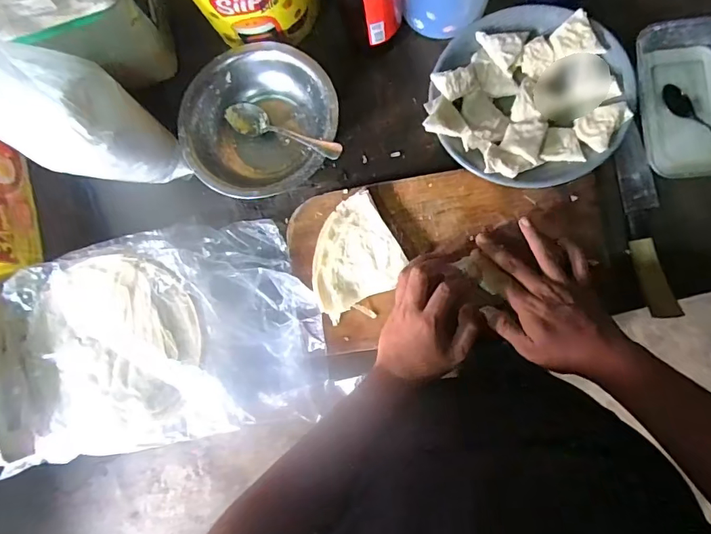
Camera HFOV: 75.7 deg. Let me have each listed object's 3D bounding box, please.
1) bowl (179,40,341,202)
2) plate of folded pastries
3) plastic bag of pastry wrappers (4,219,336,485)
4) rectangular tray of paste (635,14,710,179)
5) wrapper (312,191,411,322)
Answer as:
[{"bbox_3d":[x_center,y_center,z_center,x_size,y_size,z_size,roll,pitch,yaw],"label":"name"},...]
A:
[{"bbox_3d":[-0.114,-0.172,0.556,0.182,0.069,0.183,0,86,4],"label":"bowl"},{"bbox_3d":[0.195,-0.195,0.516,0.209,0.037,0.205,0,86,4],"label":"plate of folded pastries"},{"bbox_3d":[-0.232,0.080,0.543,0.378,0.034,0.247,-13,85,3],"label":"plastic bag of pastry wrappers"},{"bbox_3d":[0.379,-0.186,0.509,0.116,0.035,0.171,-9,85,3],"label":"rectangular tray of paste"},{"bbox_3d":[0.000,-0.007,0.525,0.097,0.012,0.136,30,88,5],"label":"wrapper"}]

